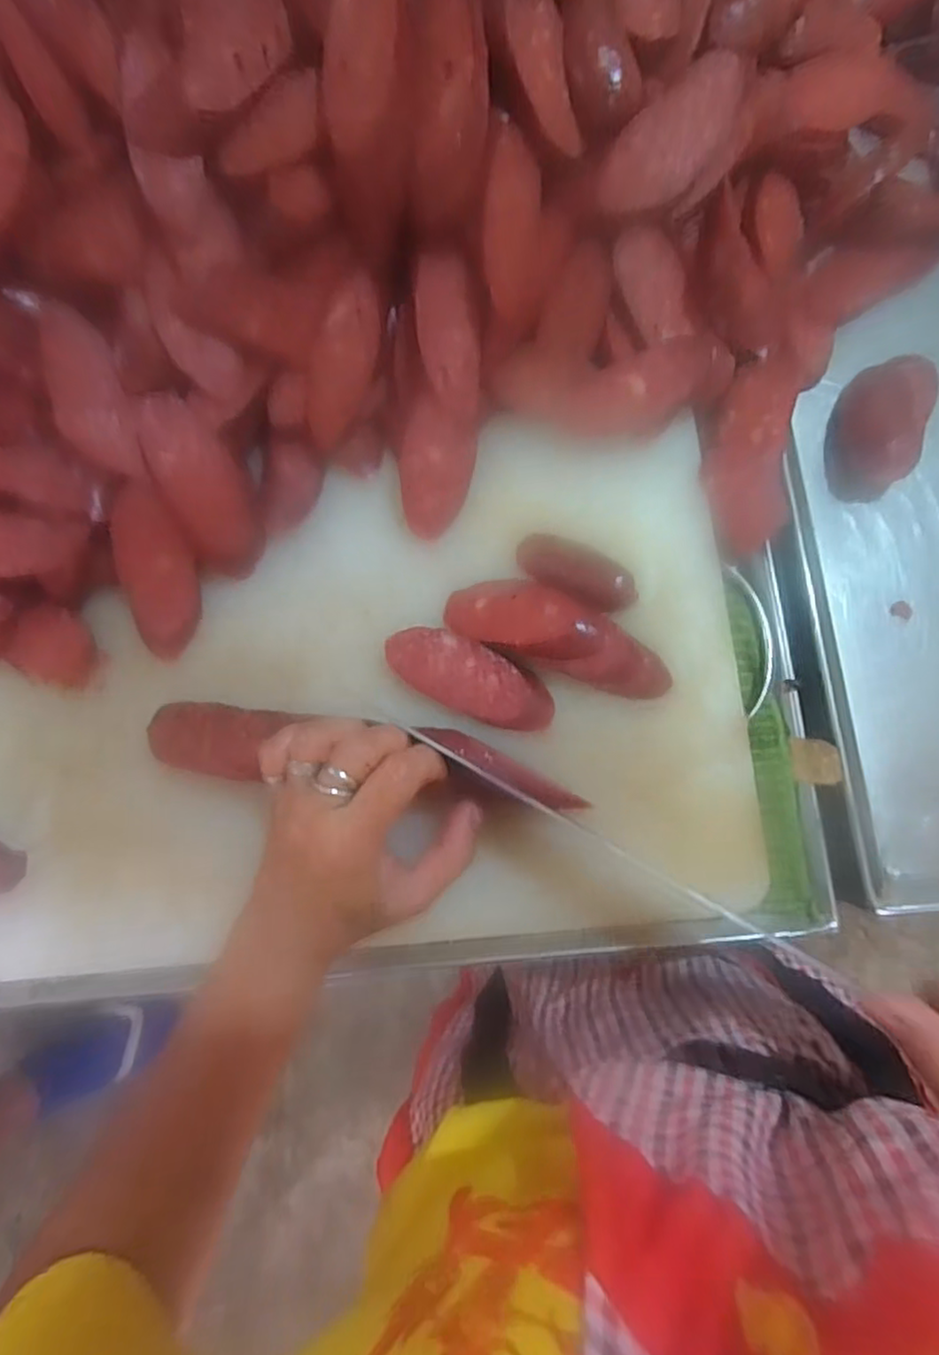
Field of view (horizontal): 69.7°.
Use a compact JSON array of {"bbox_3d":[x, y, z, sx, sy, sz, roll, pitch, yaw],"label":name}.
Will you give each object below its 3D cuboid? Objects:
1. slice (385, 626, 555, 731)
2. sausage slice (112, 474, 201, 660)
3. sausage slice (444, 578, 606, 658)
[{"bbox_3d":[0.001,0.001,0.368,0.094,0.014,0.035,27,83,7],"label":"slice"},{"bbox_3d":[-0.172,-0.059,0.373,0.037,0.012,0.096,-4,108,3],"label":"sausage slice"},{"bbox_3d":[0.027,-0.033,0.362,0.087,0.015,0.040,16,84,23],"label":"sausage slice"}]

